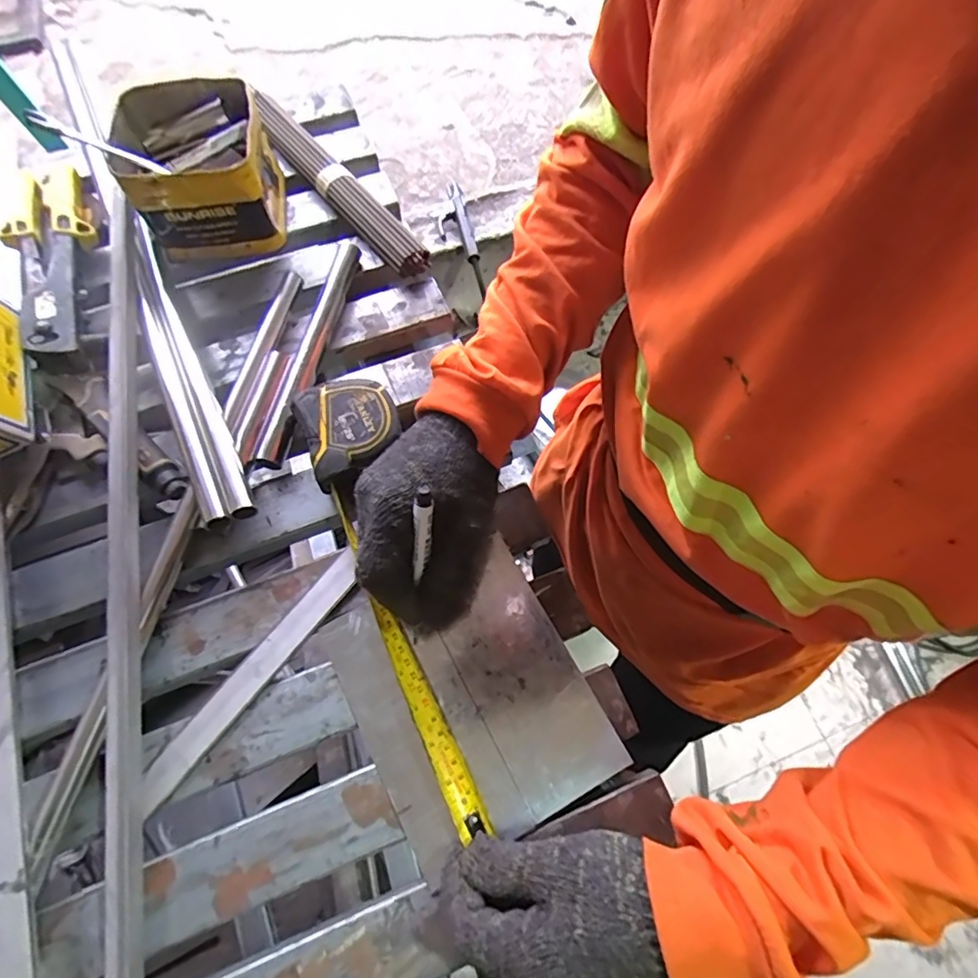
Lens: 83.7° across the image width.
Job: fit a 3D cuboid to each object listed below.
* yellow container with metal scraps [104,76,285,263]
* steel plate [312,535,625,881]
[{"bbox_3d":[-0.266,-0.292,0.507,0.123,0.090,0.121,-10,69,-5],"label":"yellow container with metal scraps"},{"bbox_3d":[-0.016,0.143,0.385,0.152,0.008,0.182,-26,70,-12],"label":"steel plate"}]

